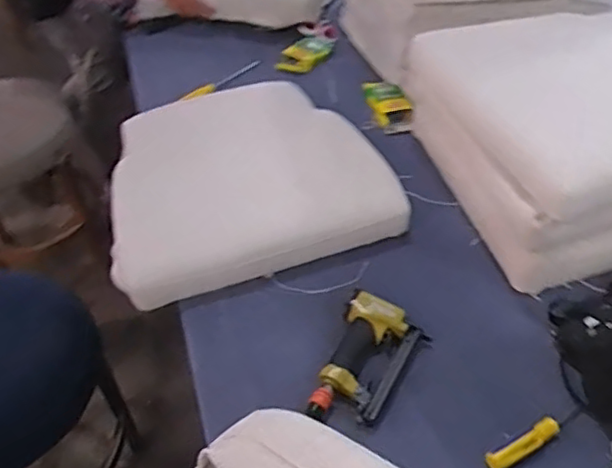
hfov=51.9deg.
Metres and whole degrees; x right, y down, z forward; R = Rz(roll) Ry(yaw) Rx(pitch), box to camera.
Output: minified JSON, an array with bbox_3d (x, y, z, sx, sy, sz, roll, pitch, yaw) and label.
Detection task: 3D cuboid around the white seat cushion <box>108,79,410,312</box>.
[{"bbox_3d":[-0.123,-0.126,1.198,0.521,0.074,0.487,-18,47,-14],"label":"white seat cushion"}]

